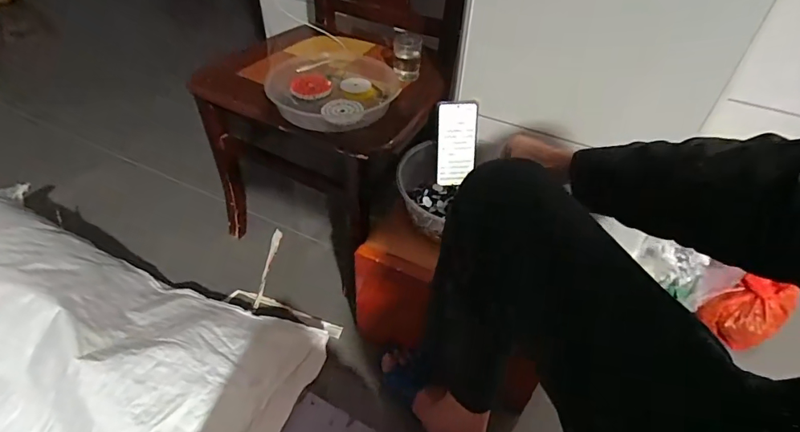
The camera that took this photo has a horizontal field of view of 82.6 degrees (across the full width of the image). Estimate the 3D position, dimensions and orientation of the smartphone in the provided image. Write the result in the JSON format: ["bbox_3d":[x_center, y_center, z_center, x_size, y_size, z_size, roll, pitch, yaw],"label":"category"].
[{"bbox_3d":[0.106,-0.136,0.855,0.075,0.155,0.015,4,18,1],"label":"smartphone"}]

